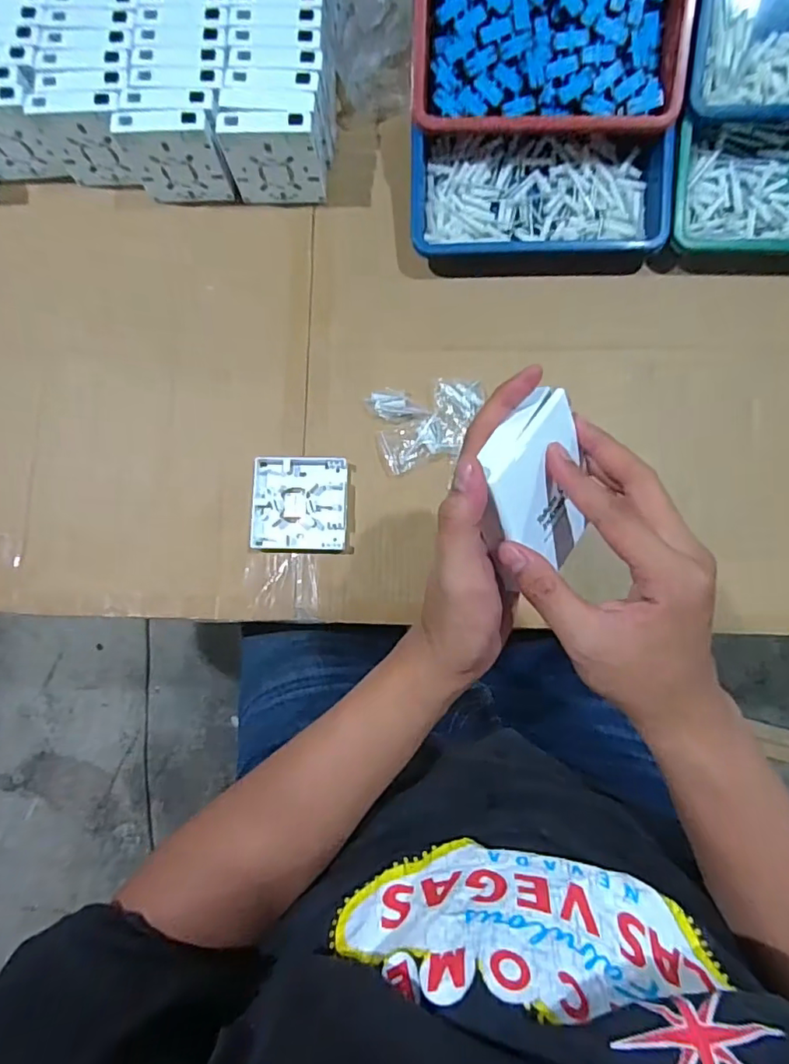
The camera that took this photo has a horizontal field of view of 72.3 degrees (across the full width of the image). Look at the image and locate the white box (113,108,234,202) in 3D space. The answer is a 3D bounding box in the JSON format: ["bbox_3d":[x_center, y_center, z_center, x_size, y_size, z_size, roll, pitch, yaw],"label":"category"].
[{"bbox_3d":[-0.209,-0.360,0.521,0.086,0.087,0.024,-2,82,2],"label":"white box"}]

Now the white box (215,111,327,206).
[{"bbox_3d":[-0.115,-0.355,0.517,0.087,0.085,0.022,3,82,3],"label":"white box"}]

